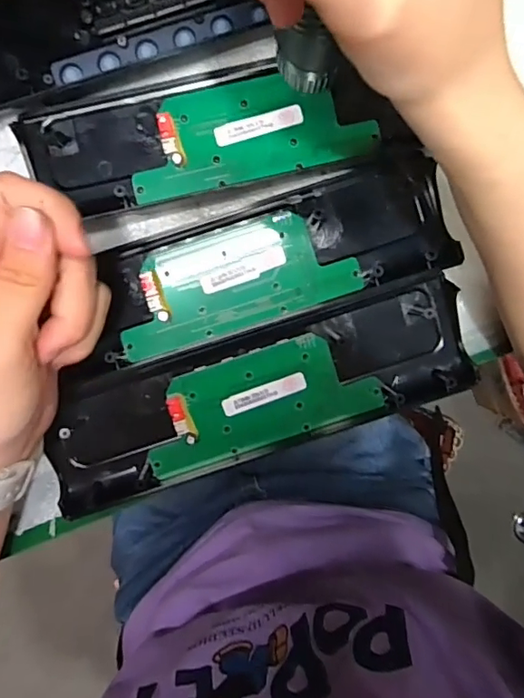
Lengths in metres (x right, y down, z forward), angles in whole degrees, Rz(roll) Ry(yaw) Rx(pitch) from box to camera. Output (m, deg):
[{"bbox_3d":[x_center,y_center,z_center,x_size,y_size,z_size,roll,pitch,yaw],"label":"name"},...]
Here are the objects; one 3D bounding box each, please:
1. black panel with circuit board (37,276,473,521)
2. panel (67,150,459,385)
[{"bbox_3d":[-0.002,0.027,0.310,0.243,0.019,0.068,-16,95,0],"label":"black panel with circuit board"},{"bbox_3d":[0.000,-0.047,0.299,0.211,0.015,0.064,-17,95,0],"label":"panel"}]

